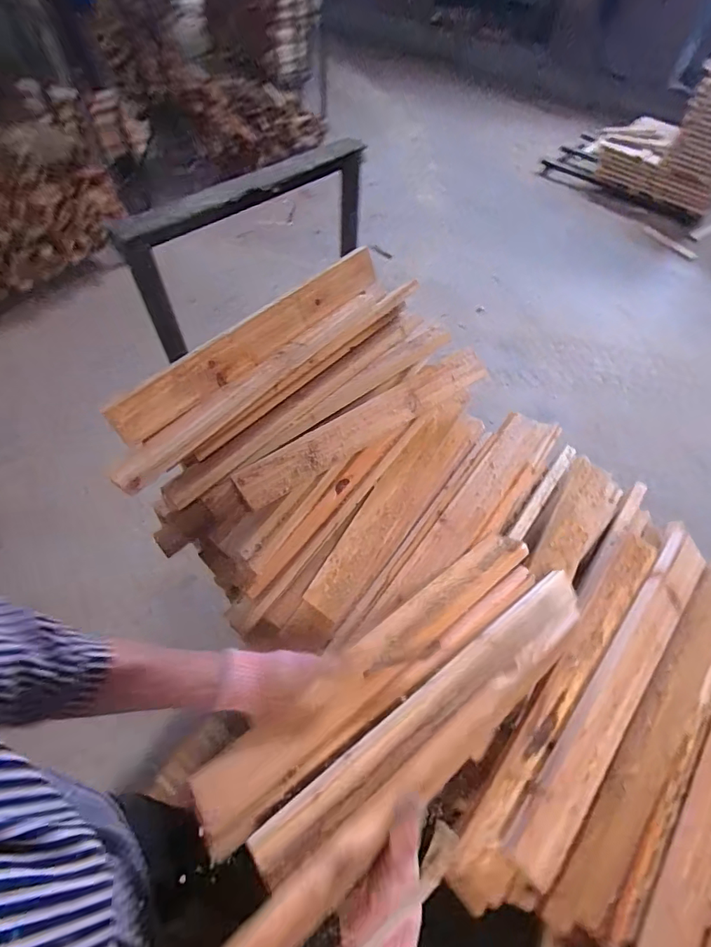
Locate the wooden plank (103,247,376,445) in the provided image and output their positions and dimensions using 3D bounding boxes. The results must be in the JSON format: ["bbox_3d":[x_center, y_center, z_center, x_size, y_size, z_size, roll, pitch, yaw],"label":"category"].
[{"bbox_3d":[-0.144,-0.205,0.664,0.465,0.060,0.034,-43,28,-25],"label":"wooden plank"}]

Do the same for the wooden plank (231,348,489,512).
[{"bbox_3d":[0.032,-0.086,0.709,0.471,0.016,0.061,-31,89,-23],"label":"wooden plank"}]

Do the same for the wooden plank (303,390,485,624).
[{"bbox_3d":[0.079,0.033,0.723,0.086,0.033,0.448,31,59,17],"label":"wooden plank"}]

